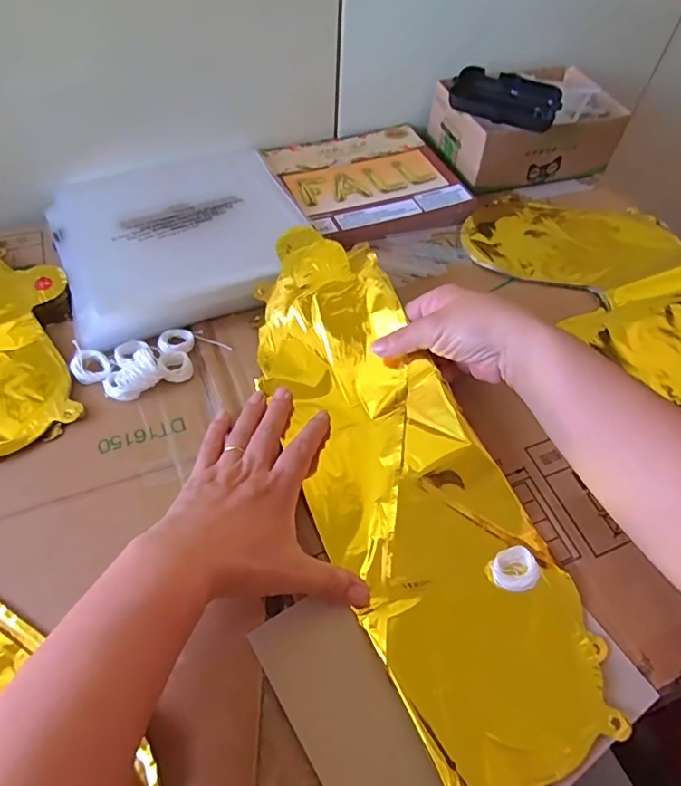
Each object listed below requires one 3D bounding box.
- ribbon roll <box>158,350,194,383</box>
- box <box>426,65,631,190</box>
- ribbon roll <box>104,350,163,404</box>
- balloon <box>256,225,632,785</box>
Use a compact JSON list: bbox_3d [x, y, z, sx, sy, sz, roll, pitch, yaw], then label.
[{"bbox_3d":[-0.134,-0.022,0.423,0.024,0.009,0.026,2,56,-3],"label":"ribbon roll"},{"bbox_3d":[0.213,-0.319,0.604,0.193,0.082,0.141,-12,58,-12],"label":"box"},{"bbox_3d":[-0.162,-0.013,0.404,0.042,0.019,0.026,-30,63,-22],"label":"ribbon roll"},{"bbox_3d":[0.044,0.050,0.379,0.135,0.041,0.423,-17,64,-15],"label":"balloon"}]

